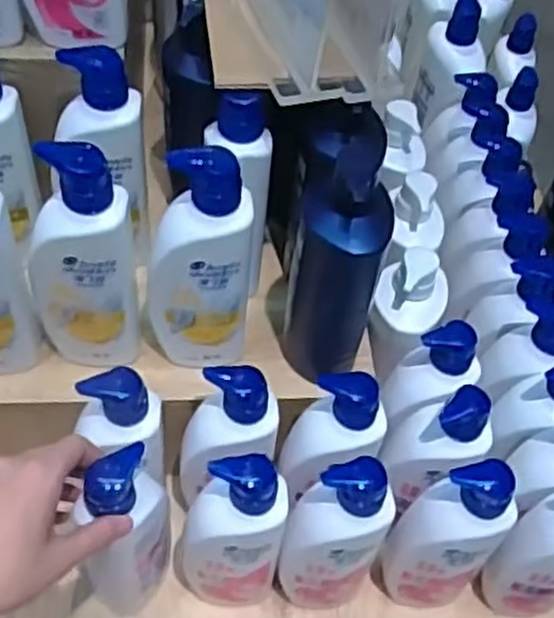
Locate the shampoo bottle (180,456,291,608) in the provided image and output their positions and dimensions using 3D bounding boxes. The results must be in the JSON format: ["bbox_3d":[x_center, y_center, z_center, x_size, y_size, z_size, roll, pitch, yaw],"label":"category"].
[{"bbox_3d":[-0.034,0.184,0.634,0.078,0.192,0.048,2,53,-4],"label":"shampoo bottle"}]

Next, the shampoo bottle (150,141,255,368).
[{"bbox_3d":[-0.060,-0.032,0.615,0.076,0.200,0.049,6,53,-1],"label":"shampoo bottle"}]

